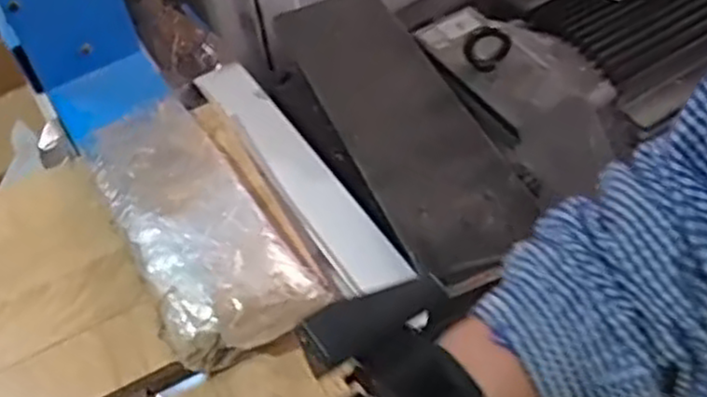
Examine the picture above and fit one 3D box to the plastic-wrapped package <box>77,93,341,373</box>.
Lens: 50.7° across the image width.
[{"bbox_3d":[-0.108,0.016,0.492,0.091,0.034,0.223,-31,54,-17],"label":"plastic-wrapped package"}]

